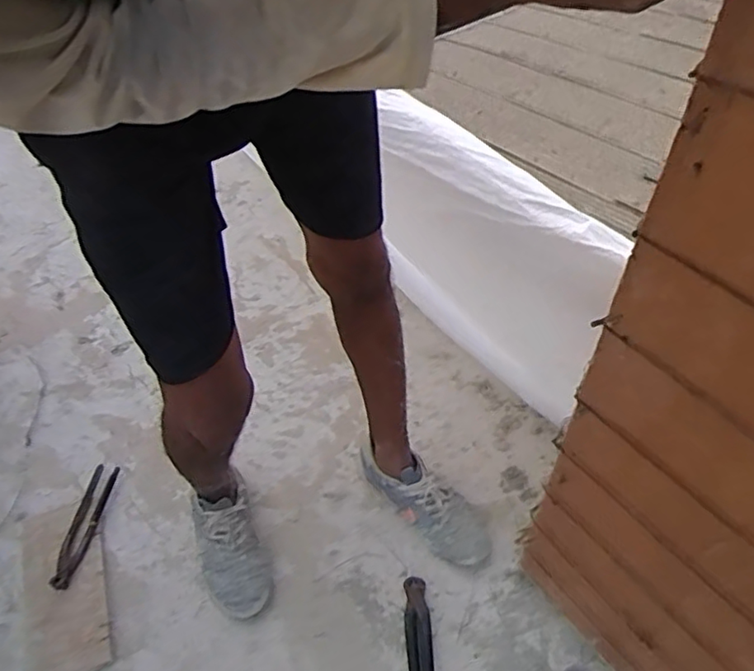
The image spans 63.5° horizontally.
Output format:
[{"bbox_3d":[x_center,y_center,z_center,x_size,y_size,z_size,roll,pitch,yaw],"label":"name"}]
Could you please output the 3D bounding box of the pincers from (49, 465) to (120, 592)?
[{"bbox_3d":[-0.517,0.333,1.079,0.061,0.029,0.231,-2,50,1],"label":"pincers"}]

